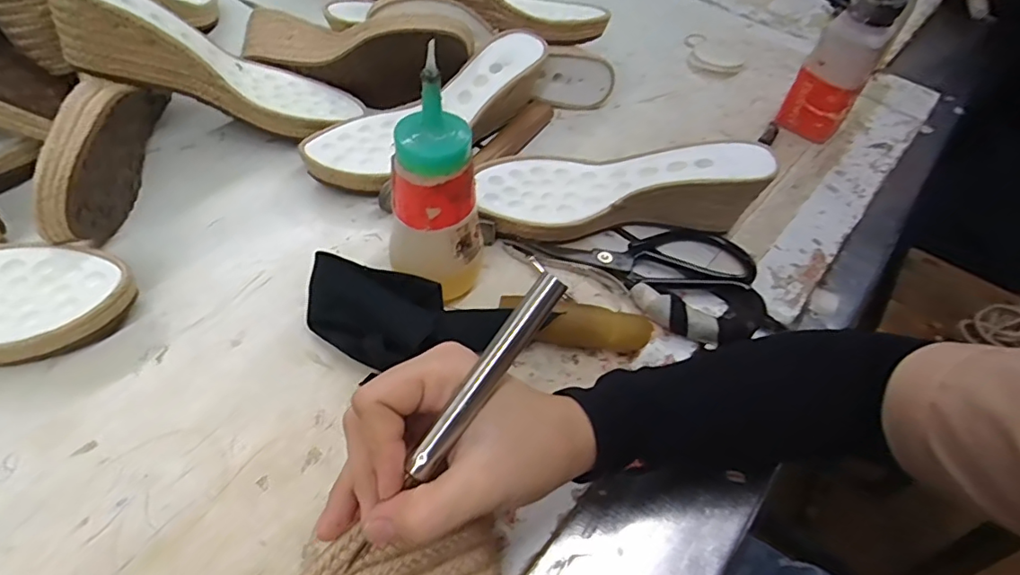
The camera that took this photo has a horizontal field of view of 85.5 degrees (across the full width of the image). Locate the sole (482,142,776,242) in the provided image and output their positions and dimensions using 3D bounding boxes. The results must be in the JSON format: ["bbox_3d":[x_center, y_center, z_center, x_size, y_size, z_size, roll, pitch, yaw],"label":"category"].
[{"bbox_3d":[0.082,-0.087,0.444,0.227,0.062,0.083,-3,51,-6],"label":"sole"}]

